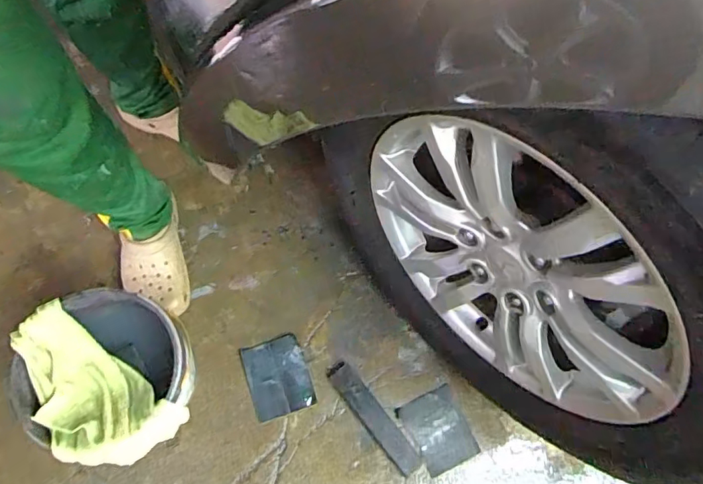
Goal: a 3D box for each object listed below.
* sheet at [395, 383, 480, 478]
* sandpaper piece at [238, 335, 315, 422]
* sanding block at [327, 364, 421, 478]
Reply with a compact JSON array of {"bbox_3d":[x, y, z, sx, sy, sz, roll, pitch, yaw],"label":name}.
[{"bbox_3d":[0.168,0.364,0.975,0.114,0.006,0.138,-22,74,-15],"label":"sheet"},{"bbox_3d":[-0.141,0.258,0.965,0.114,0.011,0.139,-17,75,-9],"label":"sandpaper piece"},{"bbox_3d":[0.041,0.334,0.960,0.049,0.009,0.237,-36,79,-13],"label":"sanding block"}]

